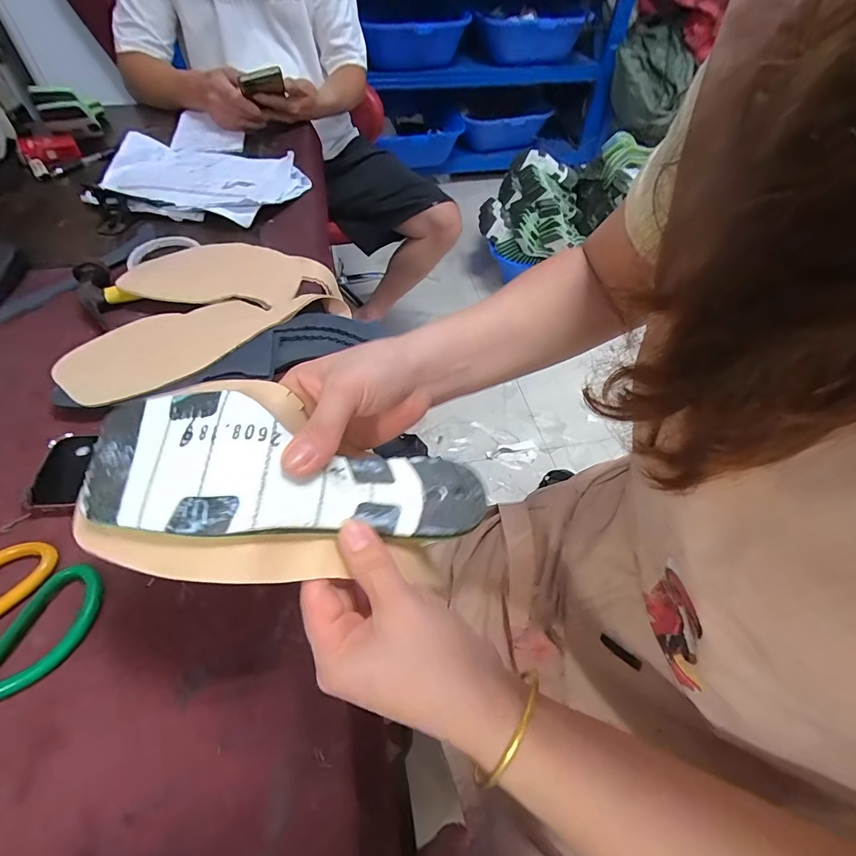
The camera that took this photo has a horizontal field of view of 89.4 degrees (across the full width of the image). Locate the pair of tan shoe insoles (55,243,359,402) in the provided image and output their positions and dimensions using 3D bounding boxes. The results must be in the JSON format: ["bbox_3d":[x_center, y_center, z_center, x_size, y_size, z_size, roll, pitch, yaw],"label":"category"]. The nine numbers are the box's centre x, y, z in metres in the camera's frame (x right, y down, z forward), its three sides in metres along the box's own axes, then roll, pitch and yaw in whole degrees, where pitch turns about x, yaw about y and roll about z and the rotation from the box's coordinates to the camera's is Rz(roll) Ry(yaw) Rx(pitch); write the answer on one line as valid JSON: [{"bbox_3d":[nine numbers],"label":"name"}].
[{"bbox_3d":[-0.272,-0.152,0.529,0.313,0.050,0.201,-30,58,-22],"label":"pair of tan shoe insoles"}]

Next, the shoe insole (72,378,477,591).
[{"bbox_3d":[-0.076,0.033,0.257,0.224,0.061,0.101,12,50,-15],"label":"shoe insole"}]

